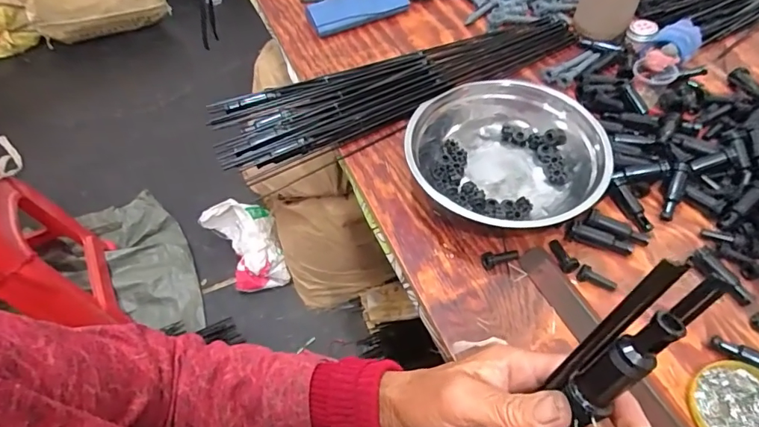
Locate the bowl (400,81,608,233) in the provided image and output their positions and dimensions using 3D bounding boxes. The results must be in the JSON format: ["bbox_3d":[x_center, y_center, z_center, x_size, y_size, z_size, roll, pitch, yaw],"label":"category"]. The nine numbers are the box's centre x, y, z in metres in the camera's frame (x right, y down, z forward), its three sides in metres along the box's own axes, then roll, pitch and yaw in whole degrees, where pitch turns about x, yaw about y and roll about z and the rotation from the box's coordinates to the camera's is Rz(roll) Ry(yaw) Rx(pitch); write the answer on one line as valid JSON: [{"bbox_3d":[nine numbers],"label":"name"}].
[{"bbox_3d":[0.143,-0.064,0.549,0.202,0.072,0.212,-1,55,1],"label":"bowl"}]

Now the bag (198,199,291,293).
[{"bbox_3d":[-0.366,0.090,1.321,0.179,0.113,0.254,-24,58,-14],"label":"bag"}]

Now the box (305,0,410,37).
[{"bbox_3d":[-0.035,-0.337,0.777,0.170,0.028,0.068,-22,57,-13],"label":"box"}]

